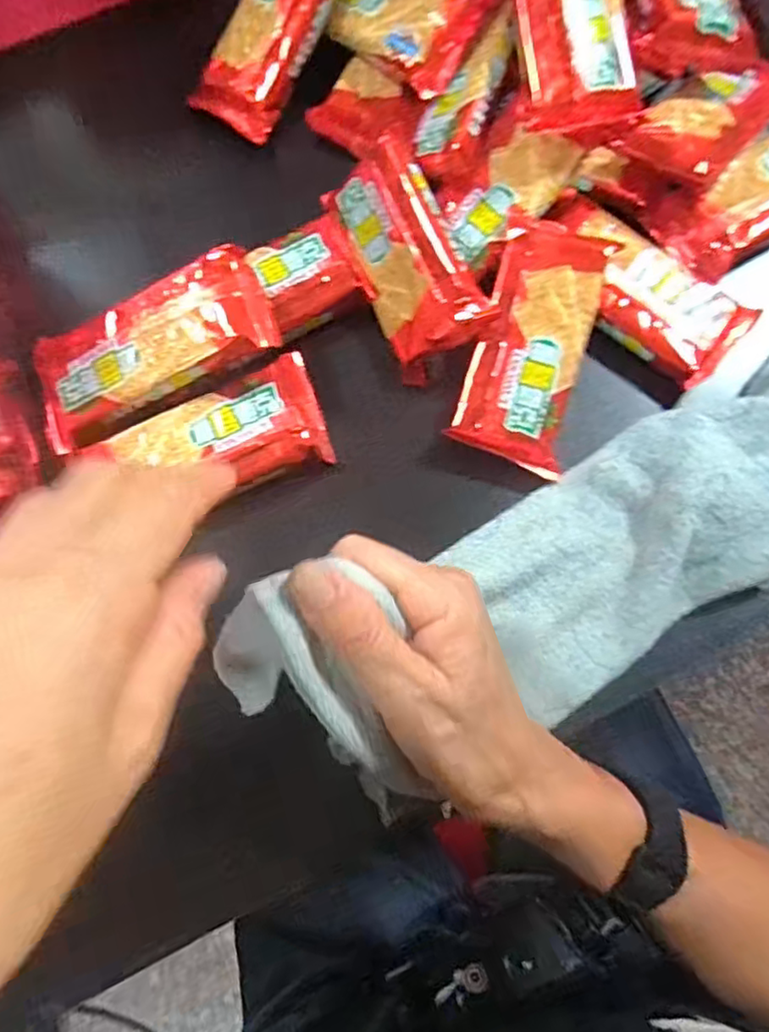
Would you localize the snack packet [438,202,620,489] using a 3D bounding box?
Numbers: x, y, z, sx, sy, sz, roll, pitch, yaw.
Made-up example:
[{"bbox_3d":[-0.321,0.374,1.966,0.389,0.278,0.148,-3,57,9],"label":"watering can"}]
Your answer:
[{"bbox_3d":[0.074,-0.088,0.324,0.052,0.022,0.121,17,76,4],"label":"snack packet"}]

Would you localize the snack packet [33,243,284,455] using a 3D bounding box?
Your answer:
[{"bbox_3d":[-0.115,-0.081,0.322,0.125,0.013,0.057,-24,77,10],"label":"snack packet"}]

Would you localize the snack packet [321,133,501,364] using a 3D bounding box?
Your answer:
[{"bbox_3d":[0.012,-0.133,0.337,0.052,0.023,0.109,-33,75,29],"label":"snack packet"}]

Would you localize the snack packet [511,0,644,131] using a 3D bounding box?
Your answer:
[{"bbox_3d":[0.088,-0.243,0.317,0.052,0.012,0.107,-11,91,-3],"label":"snack packet"}]

